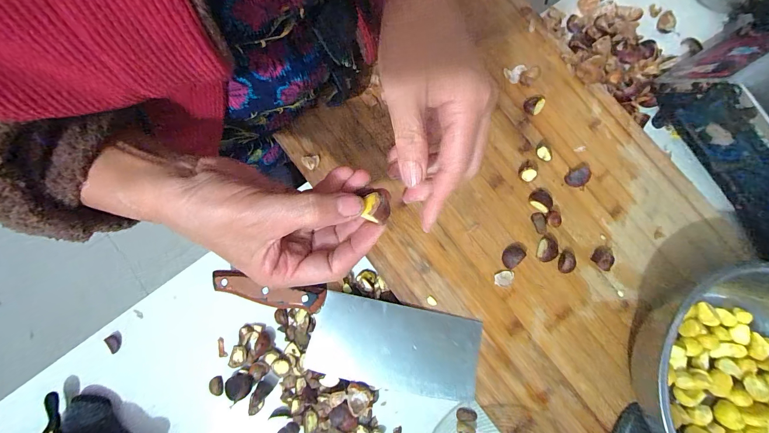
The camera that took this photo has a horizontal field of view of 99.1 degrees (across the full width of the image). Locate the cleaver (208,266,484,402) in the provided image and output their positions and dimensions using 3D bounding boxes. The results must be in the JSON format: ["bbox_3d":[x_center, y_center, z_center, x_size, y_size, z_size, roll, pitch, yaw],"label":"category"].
[{"bbox_3d":[-0.042,0.132,0.356,0.290,0.033,0.092,12,77,3],"label":"cleaver"}]

